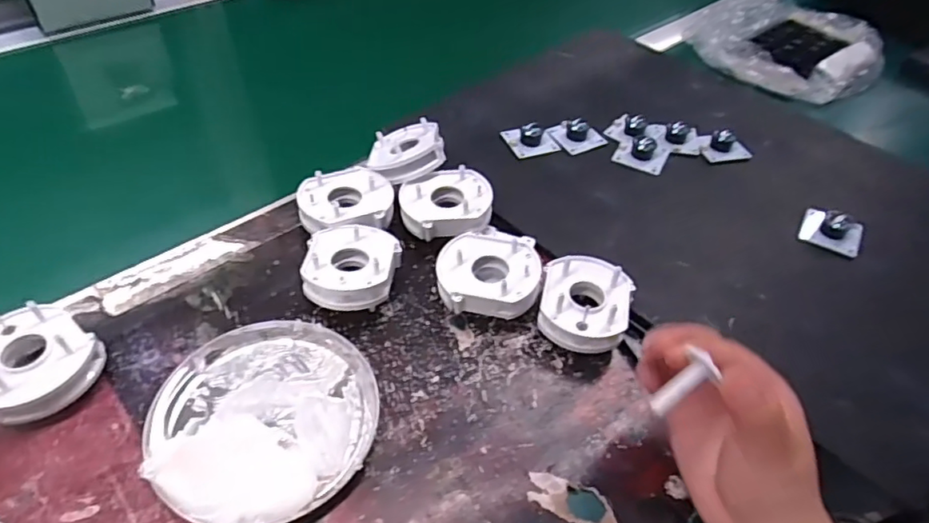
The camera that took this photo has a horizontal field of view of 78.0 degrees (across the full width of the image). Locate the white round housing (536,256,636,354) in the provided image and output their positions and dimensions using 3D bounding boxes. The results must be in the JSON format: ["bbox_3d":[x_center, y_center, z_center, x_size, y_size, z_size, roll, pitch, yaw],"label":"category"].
[{"bbox_3d":[0.082,0.033,0.394,0.061,0.037,0.061,3,48,-3],"label":"white round housing"}]

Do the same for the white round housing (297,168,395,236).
[{"bbox_3d":[-0.092,-0.041,0.450,0.073,0.037,0.062,-11,50,-15],"label":"white round housing"}]

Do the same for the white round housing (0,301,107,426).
[{"bbox_3d":[-0.257,0.058,0.344,0.063,0.035,0.063,3,48,-3],"label":"white round housing"}]

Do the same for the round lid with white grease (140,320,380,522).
[{"bbox_3d":[-0.119,0.087,0.338,0.129,0.021,0.125,3,48,-3],"label":"round lid with white grease"}]

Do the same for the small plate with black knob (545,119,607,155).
[{"bbox_3d":[0.110,-0.128,0.552,0.044,0.020,0.042,-20,53,-22],"label":"small plate with black knob"}]

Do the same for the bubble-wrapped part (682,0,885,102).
[{"bbox_3d":[0.407,-0.276,0.706,0.242,0.037,0.191,-23,55,-24],"label":"bubble-wrapped part"}]

